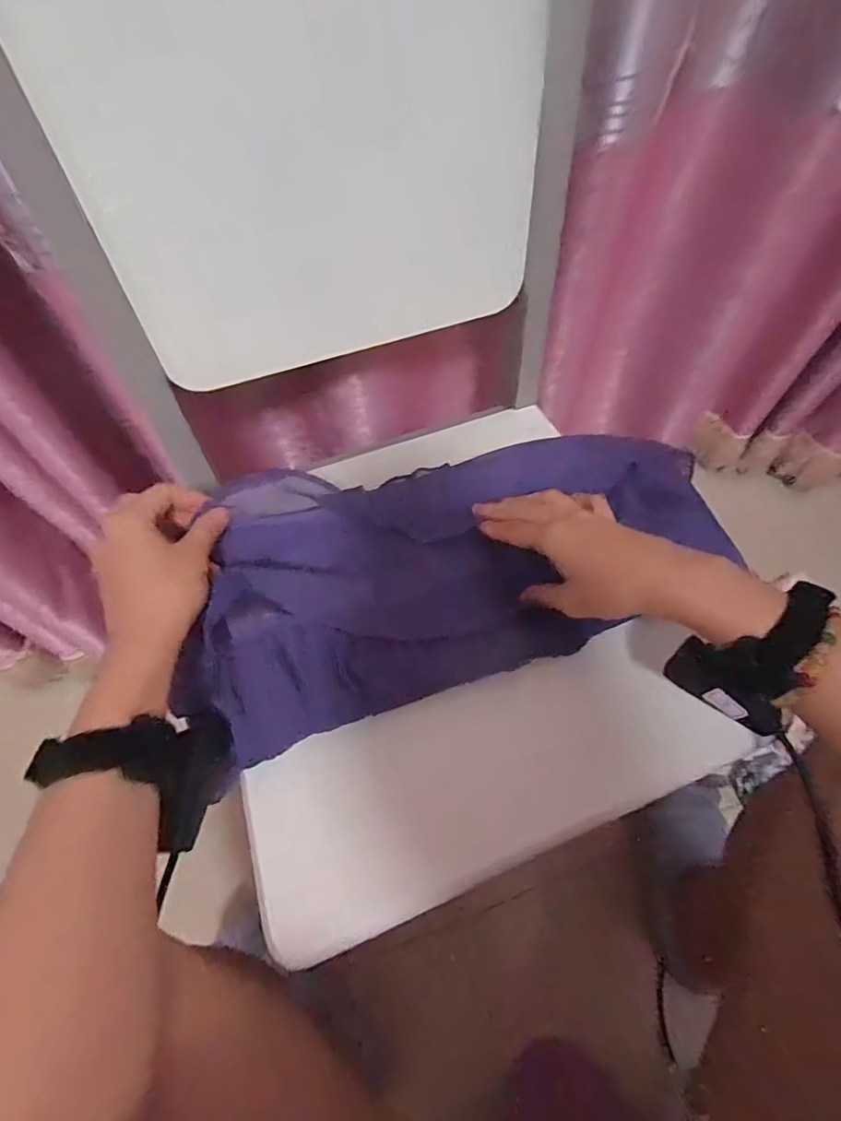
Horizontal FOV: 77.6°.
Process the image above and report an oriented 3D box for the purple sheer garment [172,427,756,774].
[{"bbox_3d":[0.027,-0.004,0.422,0.412,0.070,0.199,-15,60,-8],"label":"purple sheer garment"}]

